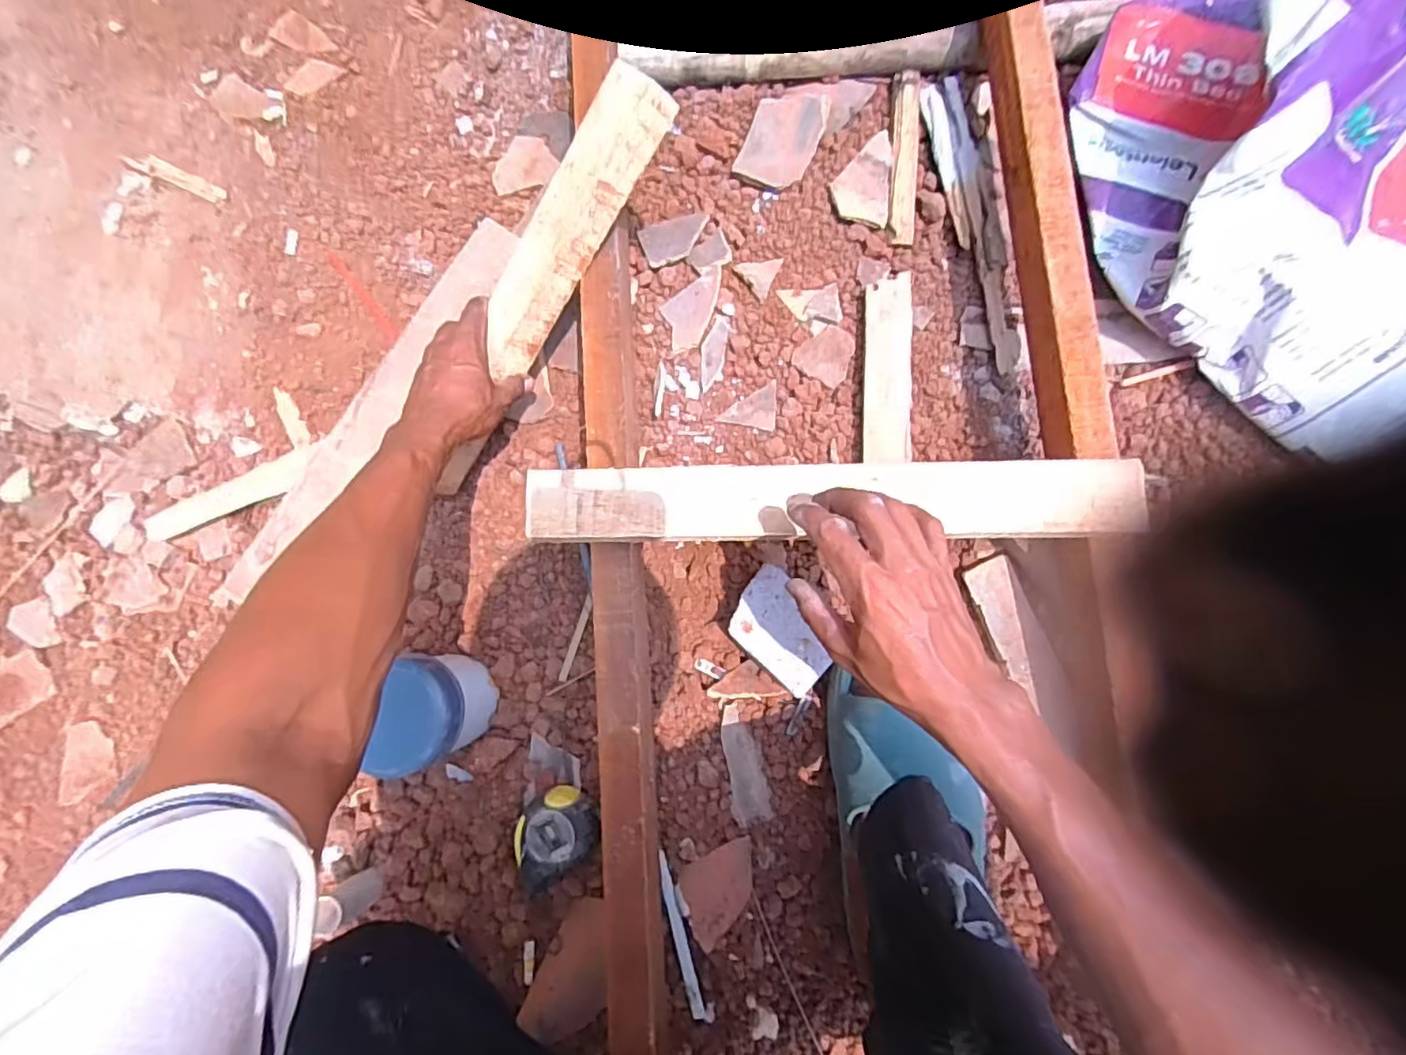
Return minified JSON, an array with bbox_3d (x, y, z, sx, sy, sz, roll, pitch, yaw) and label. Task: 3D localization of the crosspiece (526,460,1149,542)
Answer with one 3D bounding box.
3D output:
[{"bbox_3d":[0.093,-0.020,0.464,0.455,0.017,0.058,-1,83,4],"label":"crosspiece"}]

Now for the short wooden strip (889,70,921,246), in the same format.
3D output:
[{"bbox_3d":[0.208,-0.385,0.634,0.024,0.014,0.181,3,83,5],"label":"short wooden strip"}]

